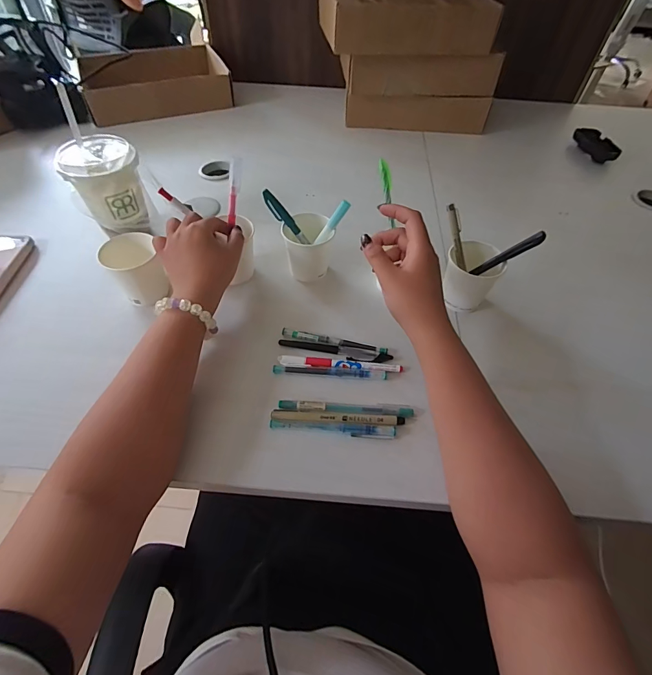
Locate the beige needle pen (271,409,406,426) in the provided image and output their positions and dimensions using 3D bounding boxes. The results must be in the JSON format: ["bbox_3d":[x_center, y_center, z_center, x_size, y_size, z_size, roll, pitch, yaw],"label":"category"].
[{"bbox_3d":[0.013,0.086,0.398,0.137,0.008,0.011,3,53,0],"label":"beige needle pen"}]

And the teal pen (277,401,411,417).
[{"bbox_3d":[0.022,0.075,0.405,0.141,0.011,0.013,3,53,0],"label":"teal pen"}]

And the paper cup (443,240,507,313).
[{"bbox_3d":[0.188,-0.080,0.495,0.065,0.063,0.062,1,53,-1],"label":"paper cup"}]

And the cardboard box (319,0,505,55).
[{"bbox_3d":[0.142,-0.607,0.713,0.282,0.078,0.206,-8,53,-8],"label":"cardboard box"}]

